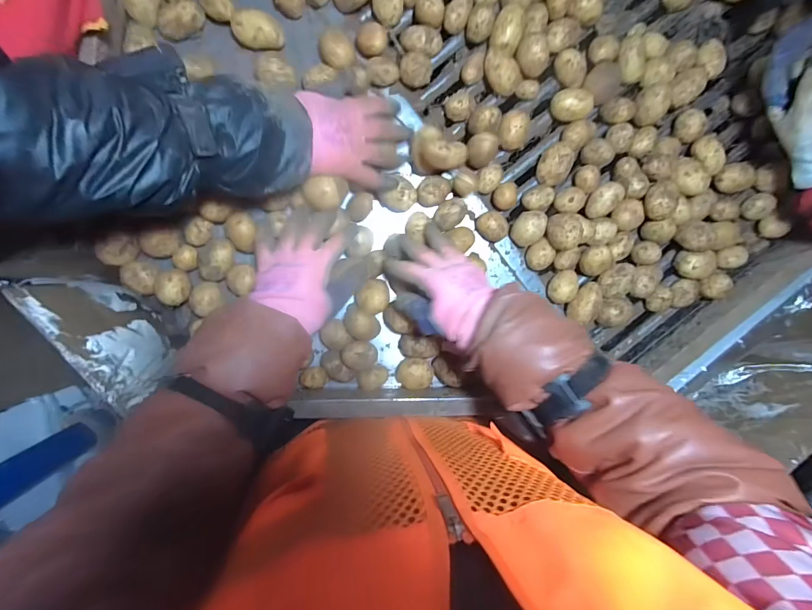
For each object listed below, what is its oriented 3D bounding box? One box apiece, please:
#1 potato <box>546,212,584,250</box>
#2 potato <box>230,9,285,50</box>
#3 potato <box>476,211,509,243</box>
[{"bbox_3d":[0.213,-0.097,0.494,0.047,0.038,0.046,-1,95,-8],"label":"potato"},{"bbox_3d":[-0.183,-0.340,0.470,0.061,0.036,0.038,-4,96,-7],"label":"potato"},{"bbox_3d":[0.116,-0.107,0.517,0.036,0.033,0.043,-36,99,-3],"label":"potato"}]

